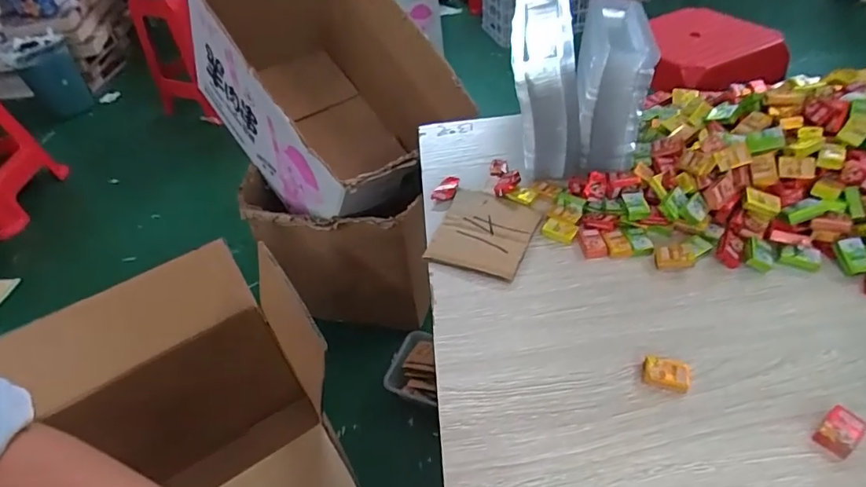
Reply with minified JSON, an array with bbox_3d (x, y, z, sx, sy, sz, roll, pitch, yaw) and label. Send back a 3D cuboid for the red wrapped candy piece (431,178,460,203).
[{"bbox_3d":[0.013,-0.050,0.479,0.018,0.014,0.030,23,51,28],"label":"red wrapped candy piece"}]

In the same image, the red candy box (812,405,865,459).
[{"bbox_3d":[0.230,0.106,0.282,0.028,0.010,0.018,-30,48,-23],"label":"red candy box"}]

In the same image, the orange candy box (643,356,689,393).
[{"bbox_3d":[0.148,0.083,0.319,0.026,0.010,0.017,8,45,16],"label":"orange candy box"}]

